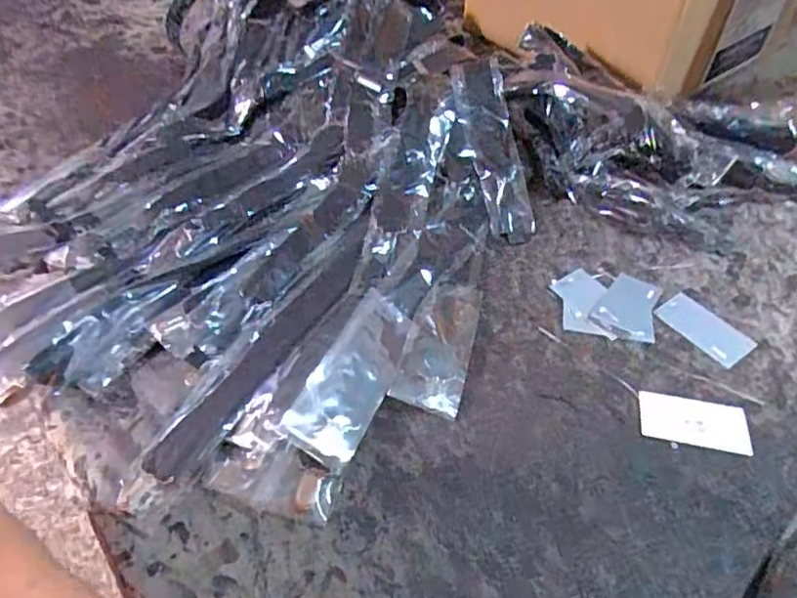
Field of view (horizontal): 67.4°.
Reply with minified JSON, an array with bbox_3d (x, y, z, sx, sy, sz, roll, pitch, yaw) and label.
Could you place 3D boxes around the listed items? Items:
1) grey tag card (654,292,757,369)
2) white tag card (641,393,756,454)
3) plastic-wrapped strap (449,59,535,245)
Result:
[{"bbox_3d":[0.245,0.022,0.479,0.041,0.004,0.071,-26,51,-23],"label":"grey tag card"},{"bbox_3d":[0.206,0.085,0.418,0.071,0.004,0.039,9,46,10],"label":"white tag card"},{"bbox_3d":[0.092,-0.151,0.589,0.054,0.018,0.210,-7,69,-6],"label":"plastic-wrapped strap"}]

